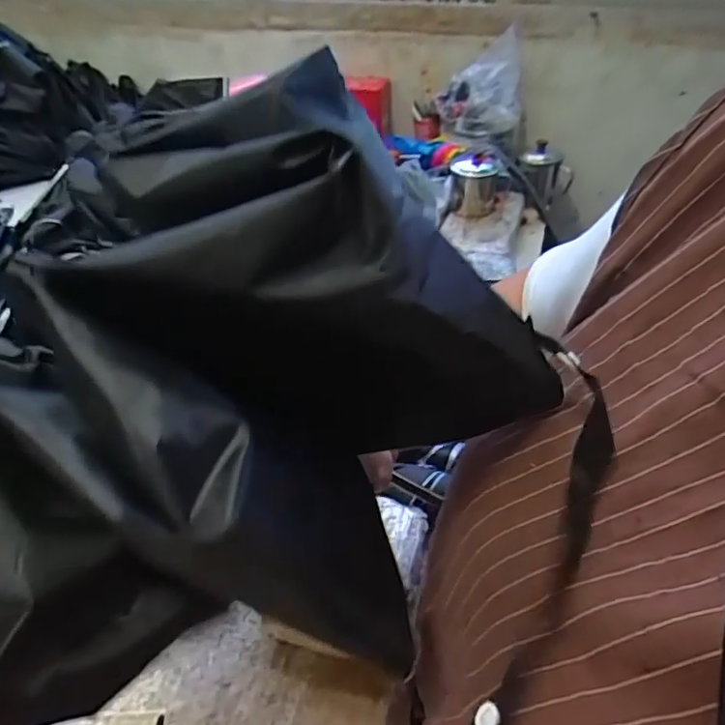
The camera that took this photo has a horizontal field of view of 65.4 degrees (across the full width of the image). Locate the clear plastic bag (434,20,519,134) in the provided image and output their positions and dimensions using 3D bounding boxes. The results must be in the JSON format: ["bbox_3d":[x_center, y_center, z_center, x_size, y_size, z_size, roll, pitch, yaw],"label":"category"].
[{"bbox_3d":[0.231,-0.546,1.099,0.165,0.168,0.124,9,42,11],"label":"clear plastic bag"}]

